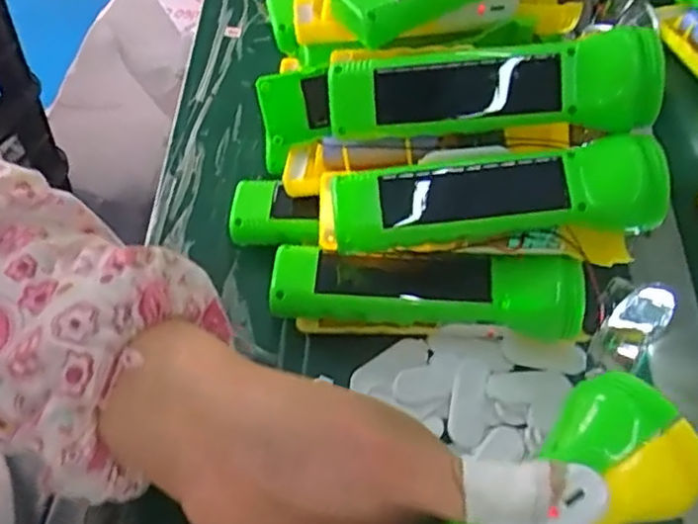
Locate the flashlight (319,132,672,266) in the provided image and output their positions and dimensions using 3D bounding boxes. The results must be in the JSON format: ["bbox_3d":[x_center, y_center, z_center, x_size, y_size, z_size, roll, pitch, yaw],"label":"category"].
[{"bbox_3d":[0.070,-0.032,0.340,0.167,0.047,0.050,2,59,-2],"label":"flashlight"}]

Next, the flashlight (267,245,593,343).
[{"bbox_3d":[0.041,0.017,0.359,0.165,0.040,0.040,7,59,0],"label":"flashlight"}]

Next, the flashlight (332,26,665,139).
[{"bbox_3d":[0.071,-0.094,0.338,0.160,0.048,0.052,6,59,1],"label":"flashlight"}]

